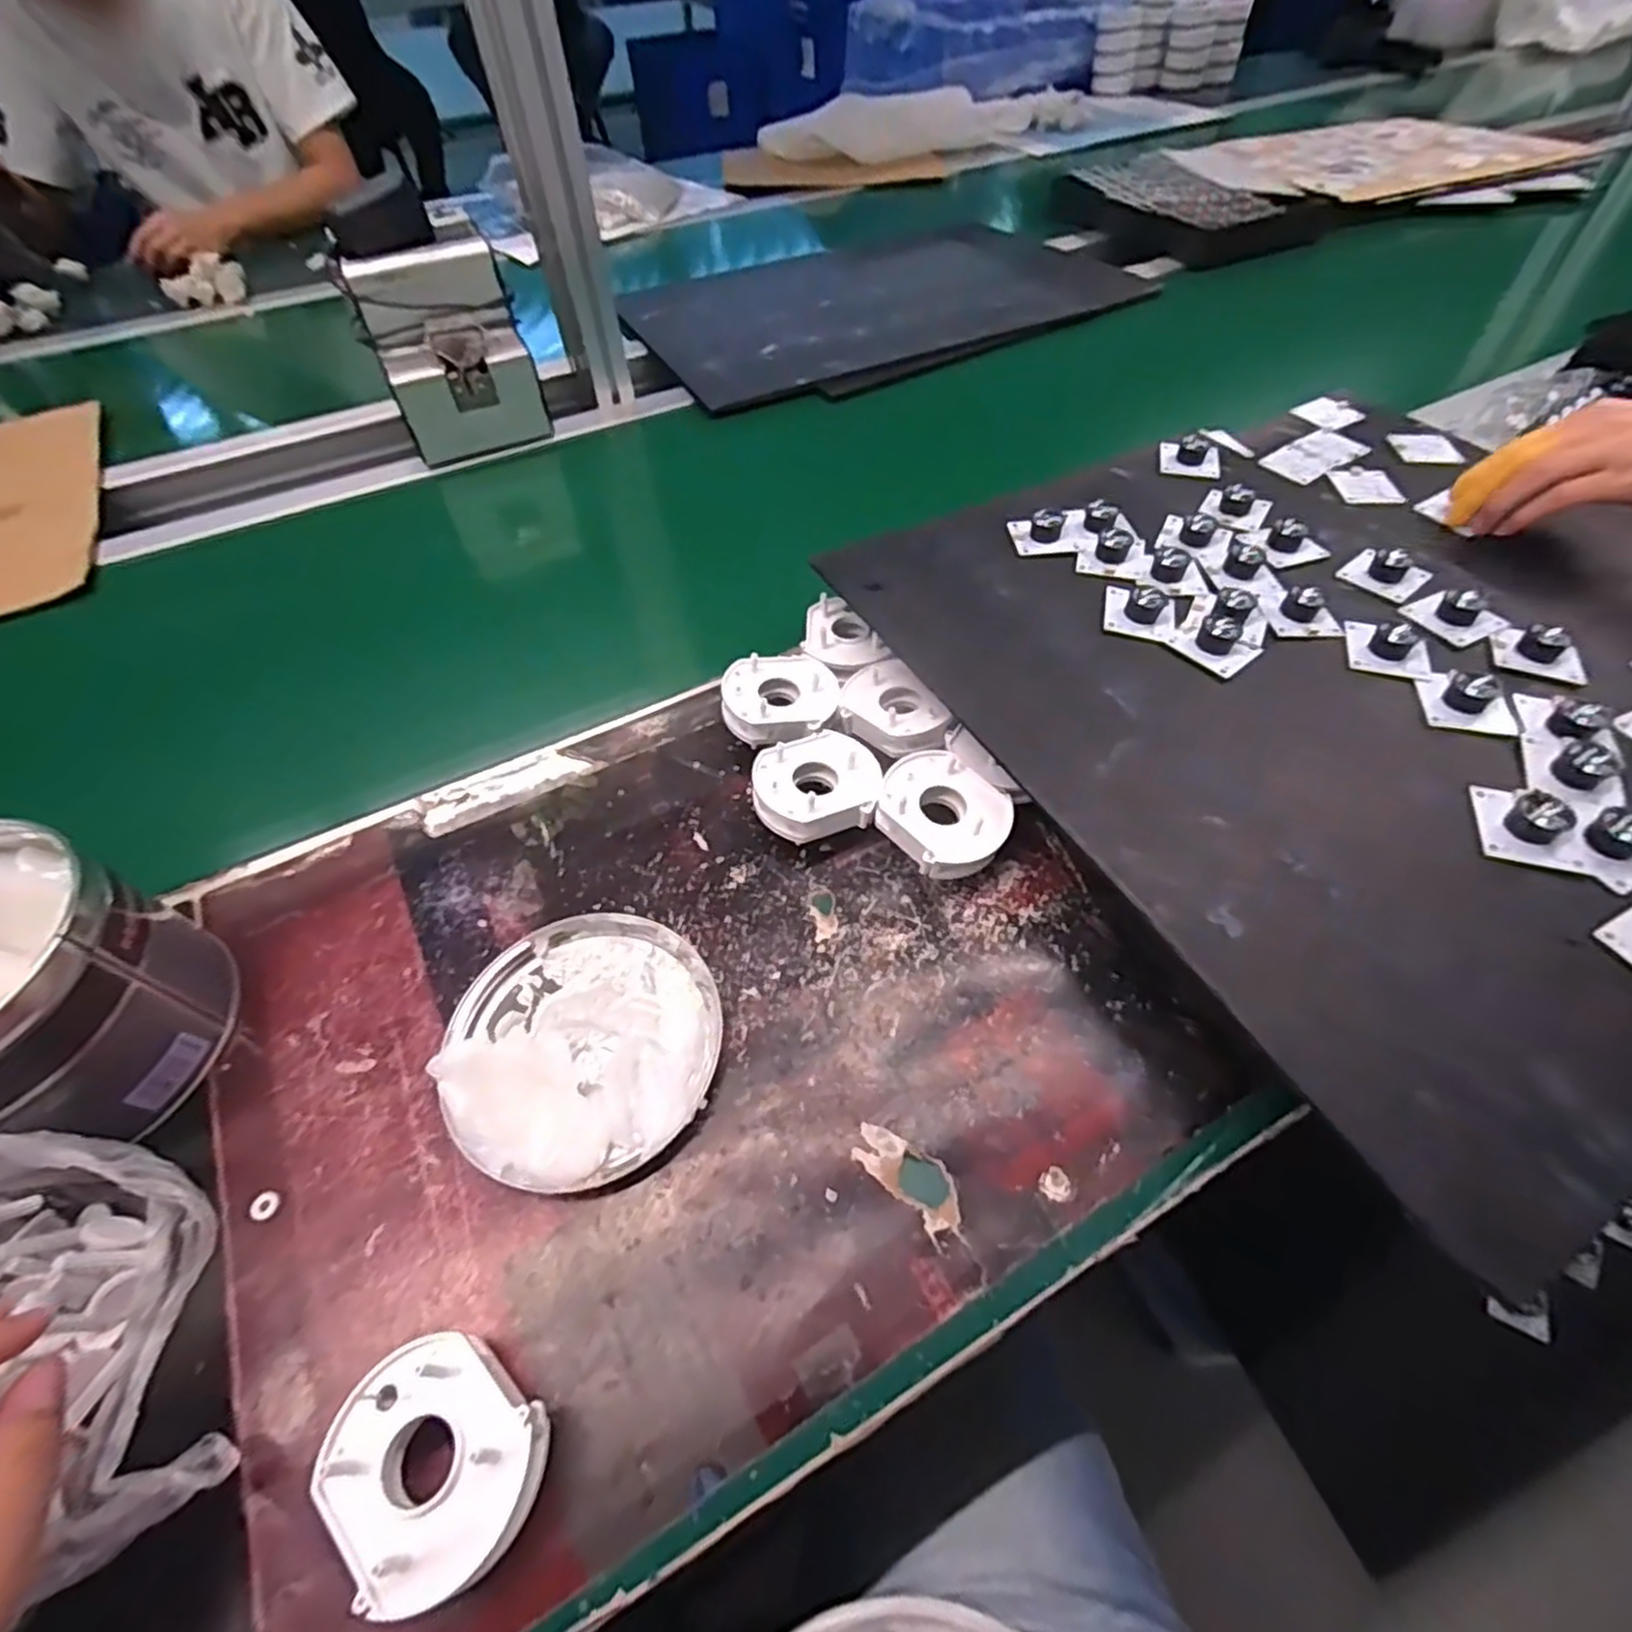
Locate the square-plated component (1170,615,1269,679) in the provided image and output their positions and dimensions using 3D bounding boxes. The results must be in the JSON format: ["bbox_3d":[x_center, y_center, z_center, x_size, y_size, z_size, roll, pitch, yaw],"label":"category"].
[{"bbox_3d":[0.236,-0.104,0.434,0.038,0.018,0.042,-38,62,-23],"label":"square-plated component"}]

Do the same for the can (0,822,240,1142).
[{"bbox_3d":[-0.357,0.083,0.327,0.131,0.098,0.117,15,55,12],"label":"can"}]

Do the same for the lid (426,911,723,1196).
[{"bbox_3d":[-0.110,0.103,0.351,0.122,0.025,0.129,-1,53,1],"label":"lid"}]

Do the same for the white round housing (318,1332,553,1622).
[{"bbox_3d":[-0.131,0.223,0.257,0.071,0.034,0.061,28,59,21],"label":"white round housing"}]

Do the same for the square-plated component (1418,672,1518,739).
[{"bbox_3d":[0.359,-0.066,0.405,0.041,0.020,0.038,14,56,10],"label":"square-plated component"}]

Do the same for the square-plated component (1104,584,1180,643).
[{"bbox_3d":[0.201,-0.128,0.453,0.043,0.015,0.042,16,56,12],"label":"square-plated component"}]

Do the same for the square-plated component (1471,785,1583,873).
[{"bbox_3d":[0.344,0.002,0.355,0.037,0.019,0.042,13,56,10],"label":"square-plated component"}]

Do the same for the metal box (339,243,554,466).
[{"bbox_3d":[-0.331,-0.422,0.680,0.124,0.136,0.078,-22,56,-14],"label":"metal box"}]

